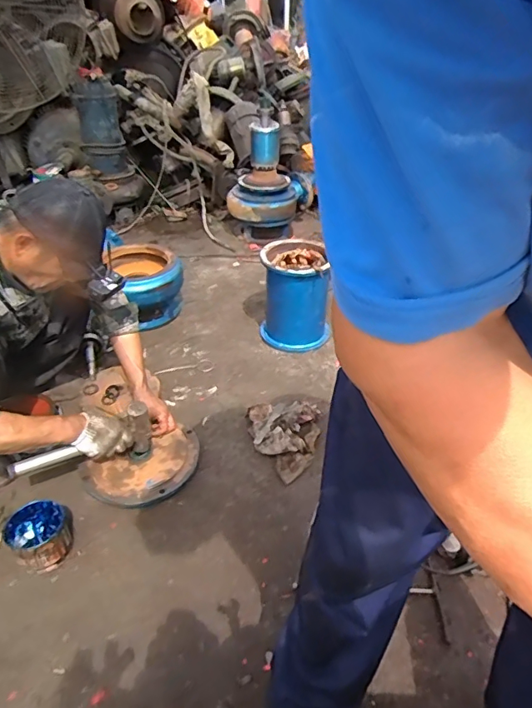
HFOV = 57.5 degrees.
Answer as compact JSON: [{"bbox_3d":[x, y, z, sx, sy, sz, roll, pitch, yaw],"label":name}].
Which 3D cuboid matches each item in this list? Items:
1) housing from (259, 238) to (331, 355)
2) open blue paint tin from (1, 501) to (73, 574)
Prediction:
[{"bbox_3d":[0.097,-0.202,1.713,0.219,0.330,0.246,-2,34,-3],"label":"housing"},{"bbox_3d":[-0.512,0.418,1.101,0.133,0.098,0.135,-9,35,-13],"label":"open blue paint tin"}]

